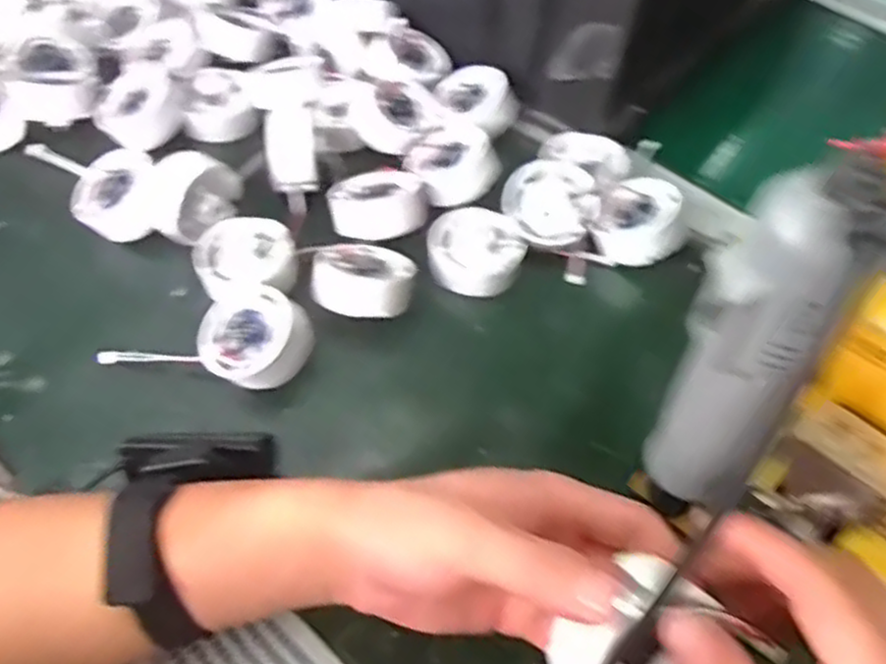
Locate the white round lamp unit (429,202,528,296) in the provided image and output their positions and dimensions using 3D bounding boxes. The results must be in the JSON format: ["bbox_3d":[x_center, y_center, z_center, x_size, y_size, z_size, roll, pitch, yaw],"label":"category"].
[{"bbox_3d":[0.021,-0.055,0.486,0.060,0.033,0.058,1,55,-2],"label":"white round lamp unit"}]

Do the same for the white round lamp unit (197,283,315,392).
[{"bbox_3d":[-0.105,0.003,0.429,0.054,0.024,0.053,26,80,27],"label":"white round lamp unit"}]

